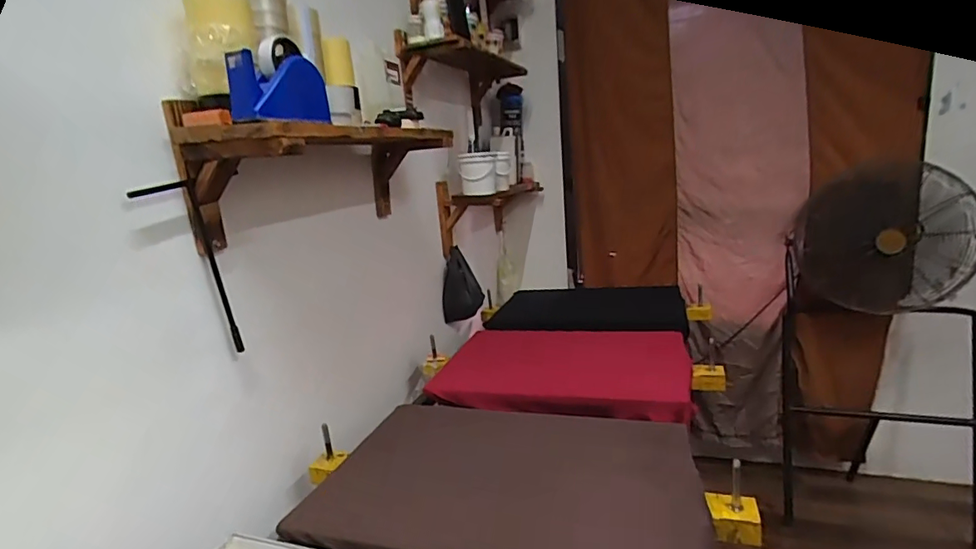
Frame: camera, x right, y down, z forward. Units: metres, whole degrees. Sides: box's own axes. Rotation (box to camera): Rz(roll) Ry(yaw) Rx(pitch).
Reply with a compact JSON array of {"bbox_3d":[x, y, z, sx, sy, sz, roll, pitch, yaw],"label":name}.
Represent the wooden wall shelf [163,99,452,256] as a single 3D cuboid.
[{"bbox_3d":[-0.272,-0.207,1.015,0.223,0.209,0.619,2,14,20],"label":"wooden wall shelf"}]

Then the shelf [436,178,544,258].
[{"bbox_3d":[0.028,-0.226,1.804,0.194,0.212,0.582,2,14,21],"label":"shelf"}]

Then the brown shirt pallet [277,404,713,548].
[{"bbox_3d":[0.028,0.366,0.895,0.645,0.040,0.341,1,31,16],"label":"brown shirt pallet"}]

